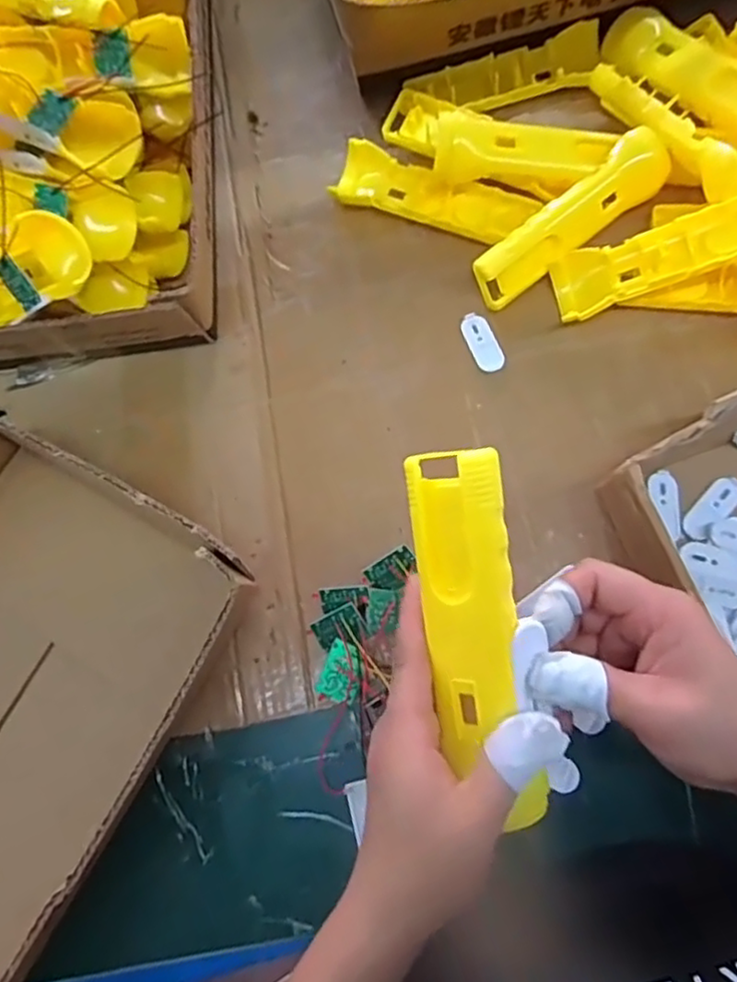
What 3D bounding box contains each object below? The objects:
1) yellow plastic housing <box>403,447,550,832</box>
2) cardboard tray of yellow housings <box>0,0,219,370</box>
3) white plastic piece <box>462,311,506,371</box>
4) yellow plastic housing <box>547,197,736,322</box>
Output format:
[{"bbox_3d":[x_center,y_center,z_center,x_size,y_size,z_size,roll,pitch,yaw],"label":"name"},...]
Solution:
[{"bbox_3d":[0.045,0.062,0.280,0.038,0.021,0.156,-8,94,-1],"label":"yellow plastic housing"},{"bbox_3d":[-0.232,-0.297,0.501,0.215,0.139,0.400,-3,73,4],"label":"cardboard tray of yellow housings"},{"bbox_3d":[0.085,-0.112,0.484,0.020,0.005,0.051,-21,73,-2],"label":"white plastic piece"},{"bbox_3d":[0.213,-0.161,0.447,0.165,0.025,0.049,-14,69,26],"label":"yellow plastic housing"}]

